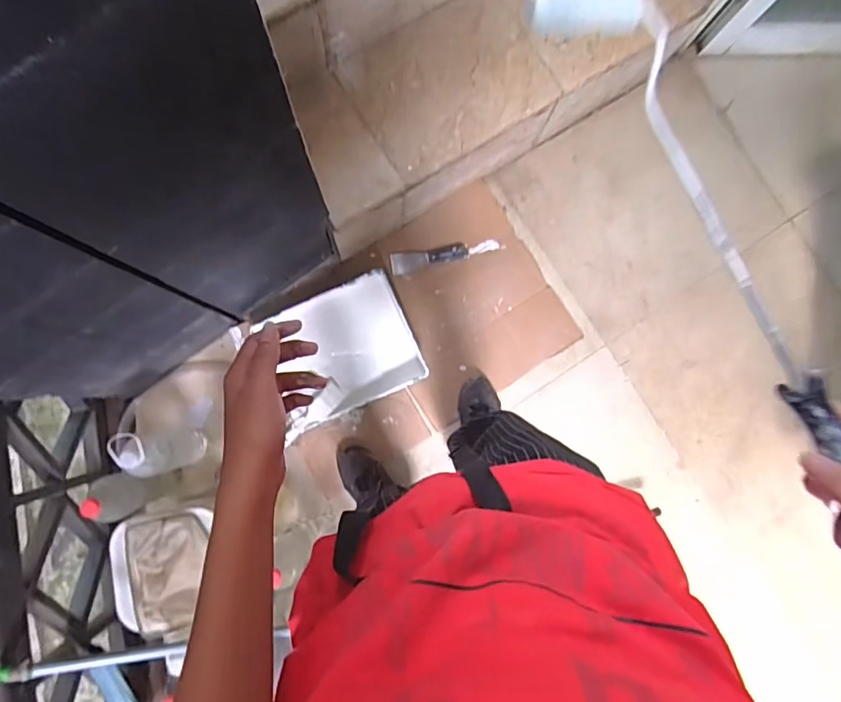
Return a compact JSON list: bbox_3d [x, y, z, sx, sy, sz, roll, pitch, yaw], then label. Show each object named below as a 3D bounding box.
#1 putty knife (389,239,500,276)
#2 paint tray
[{"bbox_3d":[0.060,-0.243,1.347,0.268,0.018,0.048,-13,87,-4],"label":"putty knife"},{"bbox_3d":[-0.203,0.003,1.301,0.369,0.060,0.281,-25,87,-5],"label":"paint tray"}]

